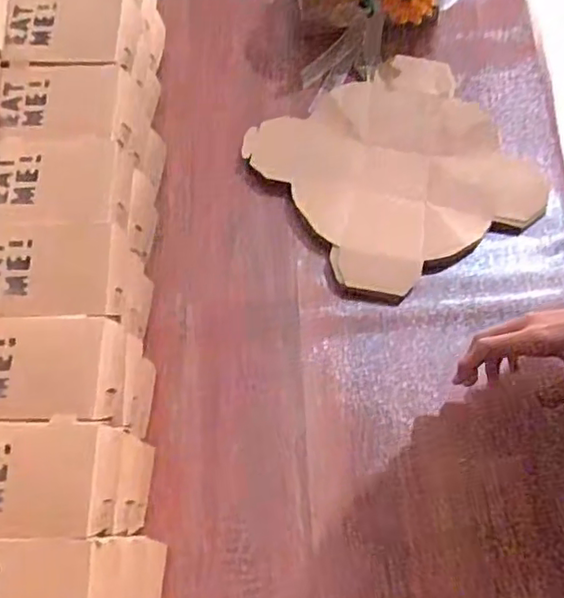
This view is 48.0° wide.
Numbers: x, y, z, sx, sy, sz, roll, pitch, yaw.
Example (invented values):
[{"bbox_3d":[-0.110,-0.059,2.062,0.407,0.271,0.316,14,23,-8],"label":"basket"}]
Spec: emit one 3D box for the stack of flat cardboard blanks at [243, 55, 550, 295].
[{"bbox_3d":[0.138,-0.160,0.765,0.269,0.029,0.269,-33,71,-10],"label":"stack of flat cardboard blanks"}]

